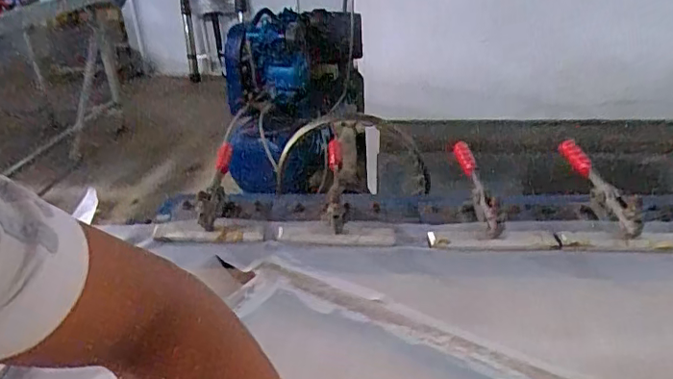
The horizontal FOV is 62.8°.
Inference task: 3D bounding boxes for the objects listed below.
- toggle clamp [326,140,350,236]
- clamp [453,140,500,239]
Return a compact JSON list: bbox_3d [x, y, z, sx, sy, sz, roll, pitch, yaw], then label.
[{"bbox_3d":[0.001,-0.003,0.778,0.027,0.058,0.202,-4,27,1],"label":"toggle clamp"},{"bbox_3d":[0.184,-0.003,0.735,0.032,0.062,0.174,-3,27,3],"label":"clamp"}]

